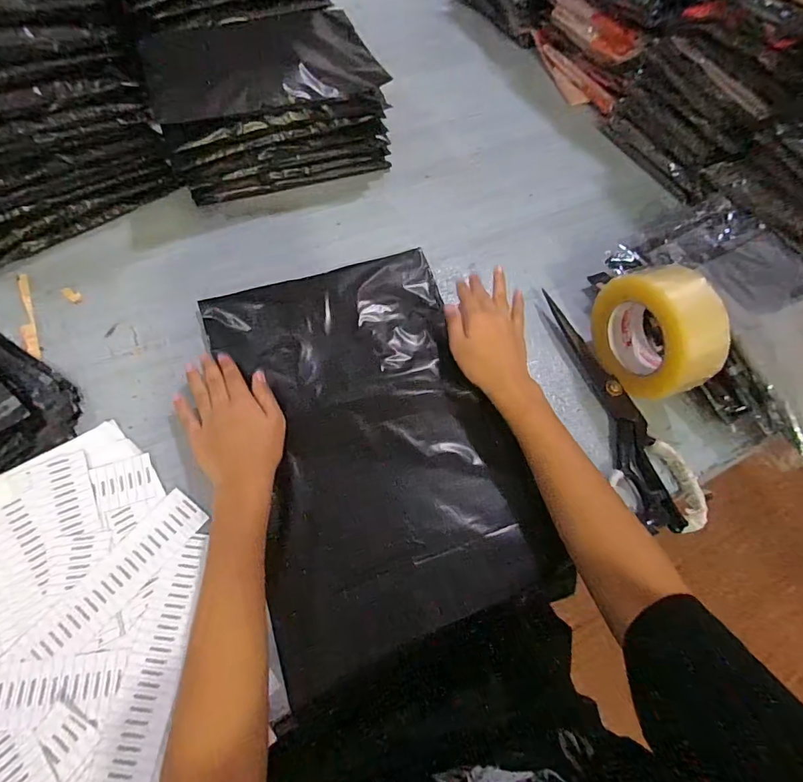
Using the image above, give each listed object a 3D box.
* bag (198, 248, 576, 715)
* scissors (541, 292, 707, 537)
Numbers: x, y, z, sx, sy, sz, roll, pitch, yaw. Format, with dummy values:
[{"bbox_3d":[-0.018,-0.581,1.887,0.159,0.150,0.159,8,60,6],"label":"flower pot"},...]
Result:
[{"bbox_3d":[-0.029,0.038,0.460,0.259,0.025,0.402,-17,71,-11],"label":"bag"},{"bbox_3d":[0.221,0.016,0.484,0.069,0.017,0.279,-17,64,-13],"label":"scissors"}]

